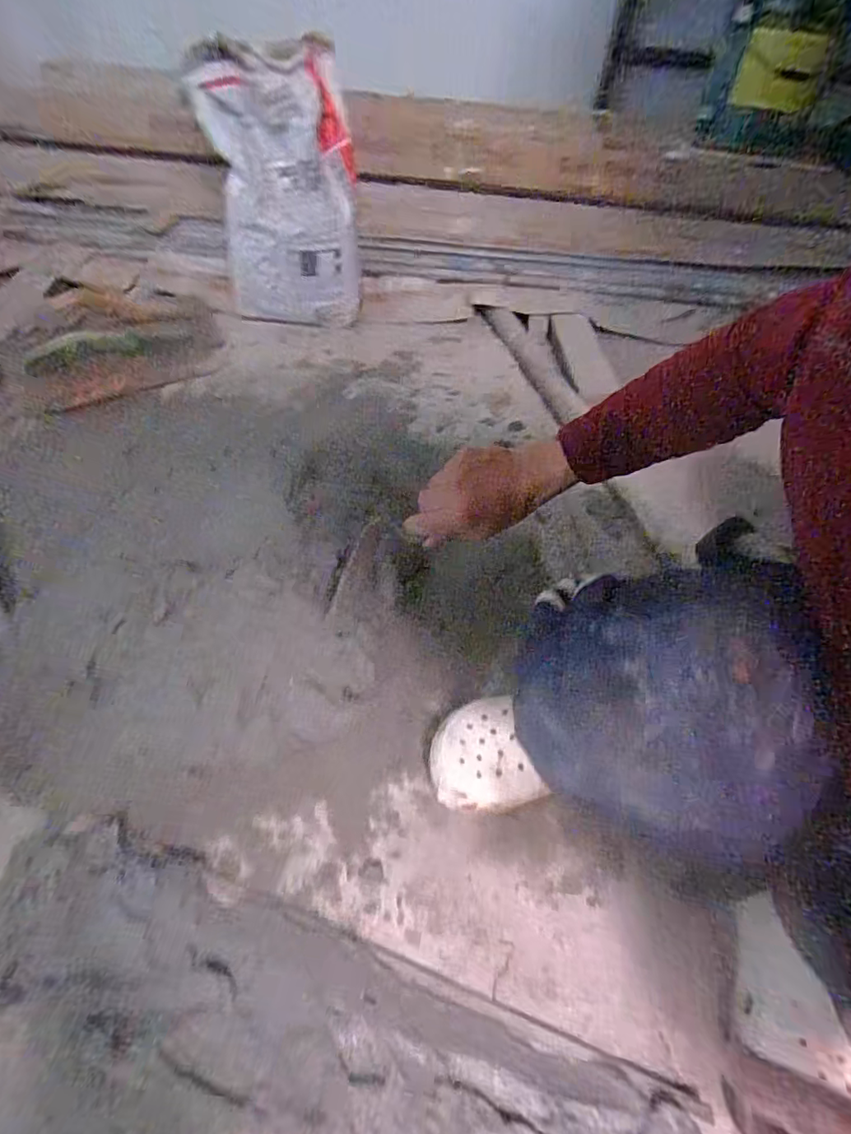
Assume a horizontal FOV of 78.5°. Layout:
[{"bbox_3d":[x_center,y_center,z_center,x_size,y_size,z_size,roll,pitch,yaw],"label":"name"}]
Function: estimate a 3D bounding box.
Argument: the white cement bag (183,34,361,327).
[{"bbox_3d":[-0.258,-0.679,0.969,0.256,0.380,0.218,-2,52,-7],"label":"white cement bag"}]

